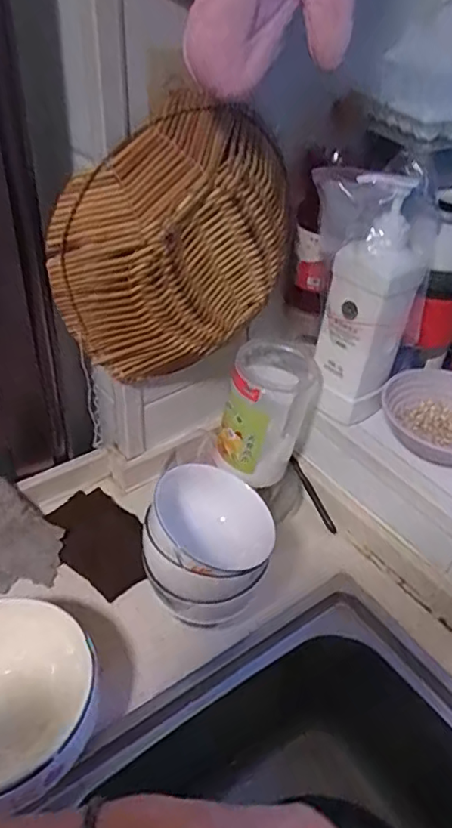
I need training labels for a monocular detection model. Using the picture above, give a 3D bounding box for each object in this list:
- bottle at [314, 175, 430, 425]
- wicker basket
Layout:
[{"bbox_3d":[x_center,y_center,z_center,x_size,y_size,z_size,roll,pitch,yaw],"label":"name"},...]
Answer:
[{"bbox_3d":[0.163,-0.121,0.671,0.091,0.266,0.075,15,40,13],"label":"bottle"},{"bbox_3d":[-0.045,-0.167,0.622,0.259,0.273,0.067,-20,45,-27],"label":"wicker basket"}]

